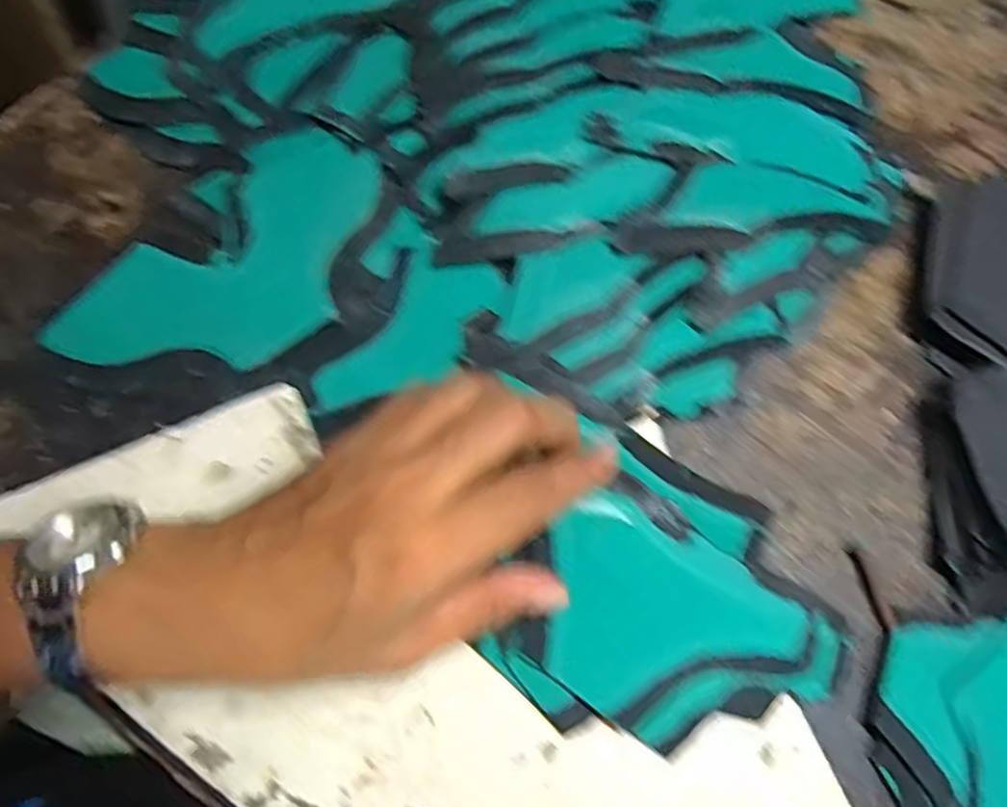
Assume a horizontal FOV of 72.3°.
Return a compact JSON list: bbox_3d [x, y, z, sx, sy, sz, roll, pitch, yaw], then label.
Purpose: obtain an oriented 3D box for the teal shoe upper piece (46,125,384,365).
[{"bbox_3d":[-0.123,-0.063,0.327,0.085,0.005,0.161,45,78,2],"label":"teal shoe upper piece"}]

